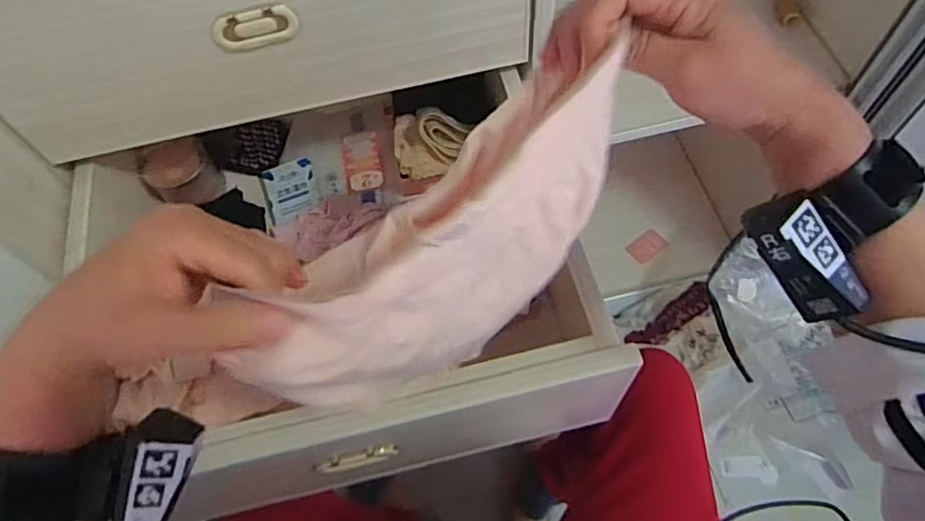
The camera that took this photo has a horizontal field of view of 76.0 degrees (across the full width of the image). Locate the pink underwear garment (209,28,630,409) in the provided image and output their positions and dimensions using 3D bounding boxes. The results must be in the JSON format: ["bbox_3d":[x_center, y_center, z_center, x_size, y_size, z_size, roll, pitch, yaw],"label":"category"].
[{"bbox_3d":[-0.003,-0.007,0.287,0.221,0.094,0.067,-42,67,-3],"label":"pink underwear garment"}]

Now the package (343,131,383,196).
[{"bbox_3d":[-0.130,-0.127,0.770,0.045,0.010,0.094,-10,62,-2],"label":"package"}]

